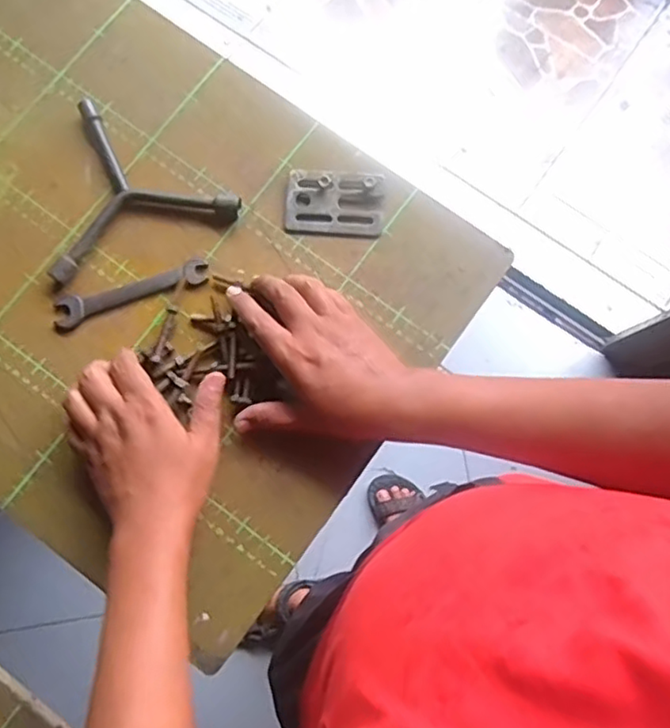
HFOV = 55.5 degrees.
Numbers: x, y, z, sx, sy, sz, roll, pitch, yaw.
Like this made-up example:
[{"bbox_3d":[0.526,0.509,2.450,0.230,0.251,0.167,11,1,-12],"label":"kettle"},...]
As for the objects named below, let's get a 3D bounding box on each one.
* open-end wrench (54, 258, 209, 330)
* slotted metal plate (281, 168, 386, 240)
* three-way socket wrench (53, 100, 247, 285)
[{"bbox_3d":[-0.161,-0.057,0.503,0.121,0.007,0.023,-17,80,-4],"label":"open-end wrench"},{"bbox_3d":[-0.001,-0.131,0.516,0.077,0.010,0.055,5,79,0],"label":"slotted metal plate"},{"bbox_3d":[-0.173,-0.155,0.517,0.154,0.015,0.137,-23,81,-5],"label":"three-way socket wrench"}]

